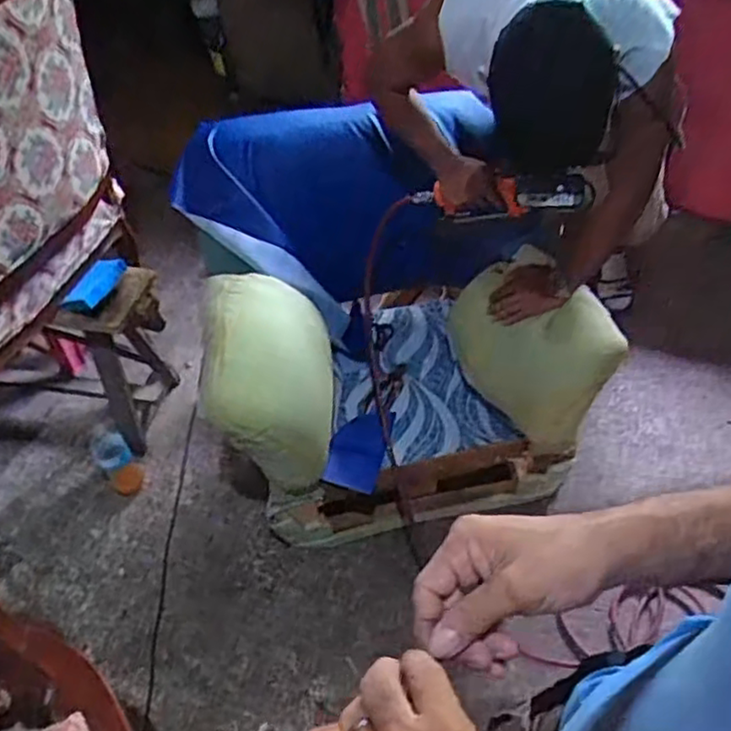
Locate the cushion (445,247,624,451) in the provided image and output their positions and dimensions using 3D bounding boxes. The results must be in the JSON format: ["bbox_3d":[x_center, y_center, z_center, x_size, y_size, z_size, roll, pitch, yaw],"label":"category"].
[{"bbox_3d":[0.358,-0.043,1.468,0.214,0.322,0.346,-27,51,-18],"label":"cushion"}]

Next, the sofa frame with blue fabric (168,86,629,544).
[{"bbox_3d":[0.046,-0.118,1.600,0.773,0.705,0.742,-12,48,-5],"label":"sofa frame with blue fabric"}]

